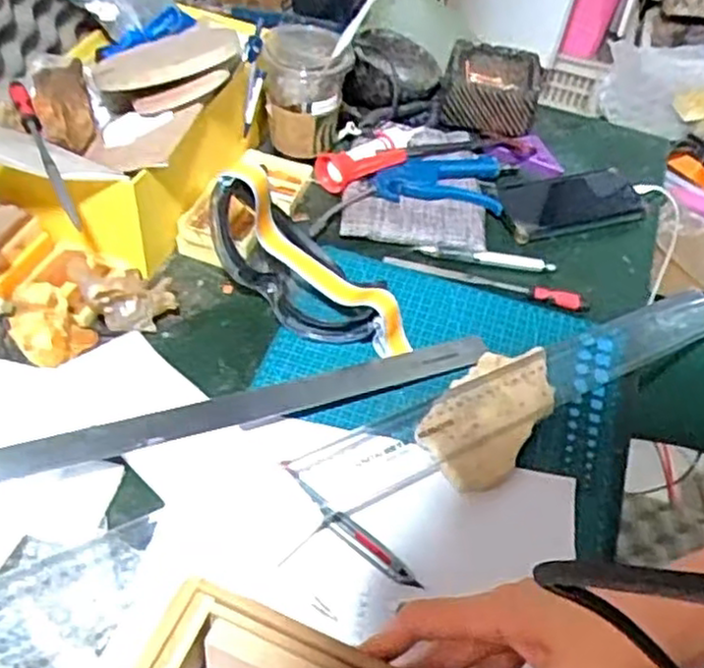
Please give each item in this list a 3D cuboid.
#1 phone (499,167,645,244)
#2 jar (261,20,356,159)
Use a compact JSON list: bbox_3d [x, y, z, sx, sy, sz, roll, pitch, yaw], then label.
[{"bbox_3d":[0.247,-0.149,0.844,0.178,0.013,0.088,-13,52,-17],"label":"phone"},{"bbox_3d":[-0.048,-0.266,0.809,0.091,0.094,0.091,3,49,-4],"label":"jar"}]

